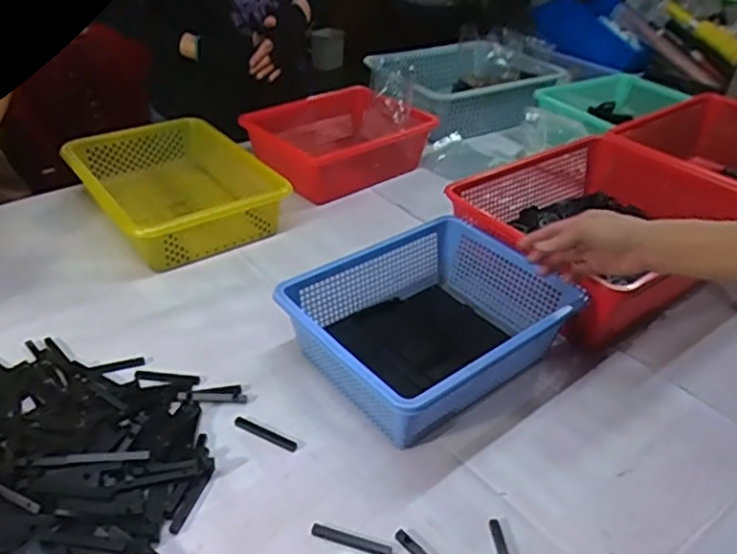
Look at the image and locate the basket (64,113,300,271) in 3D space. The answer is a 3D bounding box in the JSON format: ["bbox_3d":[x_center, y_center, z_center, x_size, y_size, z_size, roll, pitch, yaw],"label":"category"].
[{"bbox_3d":[-0.316,-0.145,1.000,0.240,0.087,0.346,-23,42,-31],"label":"basket"}]

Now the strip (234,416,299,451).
[{"bbox_3d":[-0.108,0.165,0.655,0.076,0.004,0.012,19,39,23],"label":"strip"}]

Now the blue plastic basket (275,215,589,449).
[{"bbox_3d":[0.074,0.056,0.724,0.285,0.101,0.233,-26,43,-33],"label":"blue plastic basket"}]

